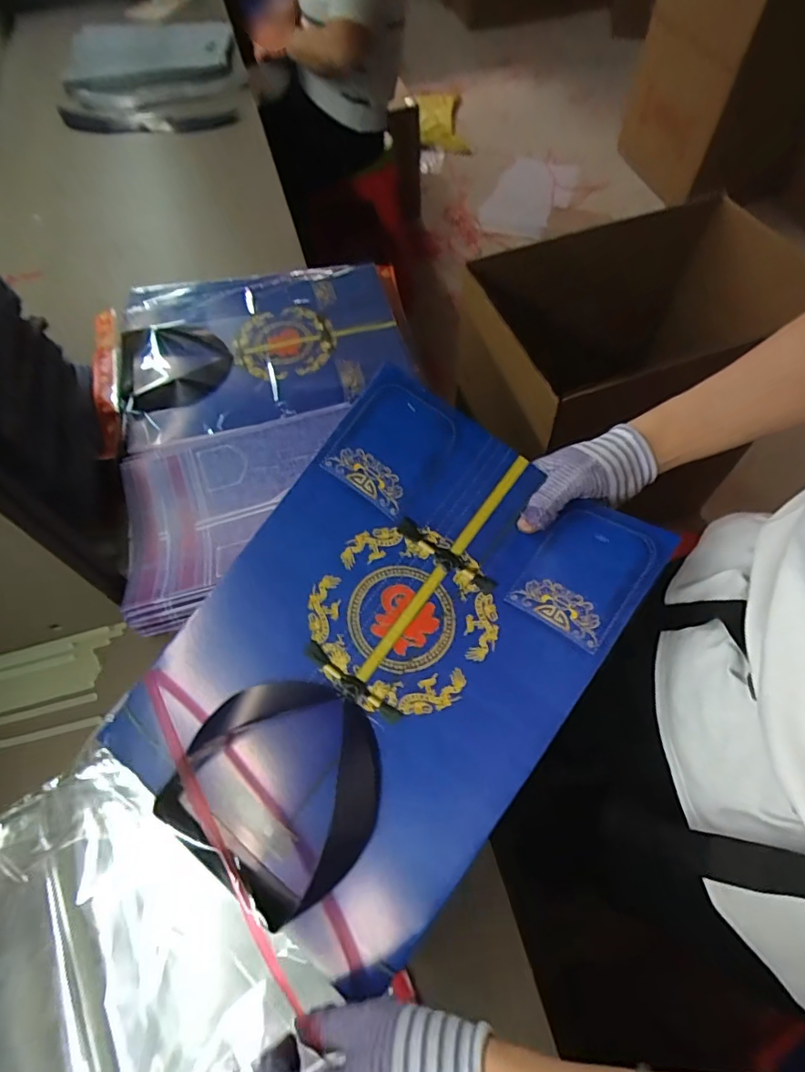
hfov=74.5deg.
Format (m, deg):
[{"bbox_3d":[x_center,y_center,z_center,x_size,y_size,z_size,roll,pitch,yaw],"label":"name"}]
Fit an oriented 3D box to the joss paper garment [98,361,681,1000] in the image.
[{"bbox_3d":[-0.017,0.083,0.407,0.274,0.041,0.379,36,84,15],"label":"joss paper garment"}]

